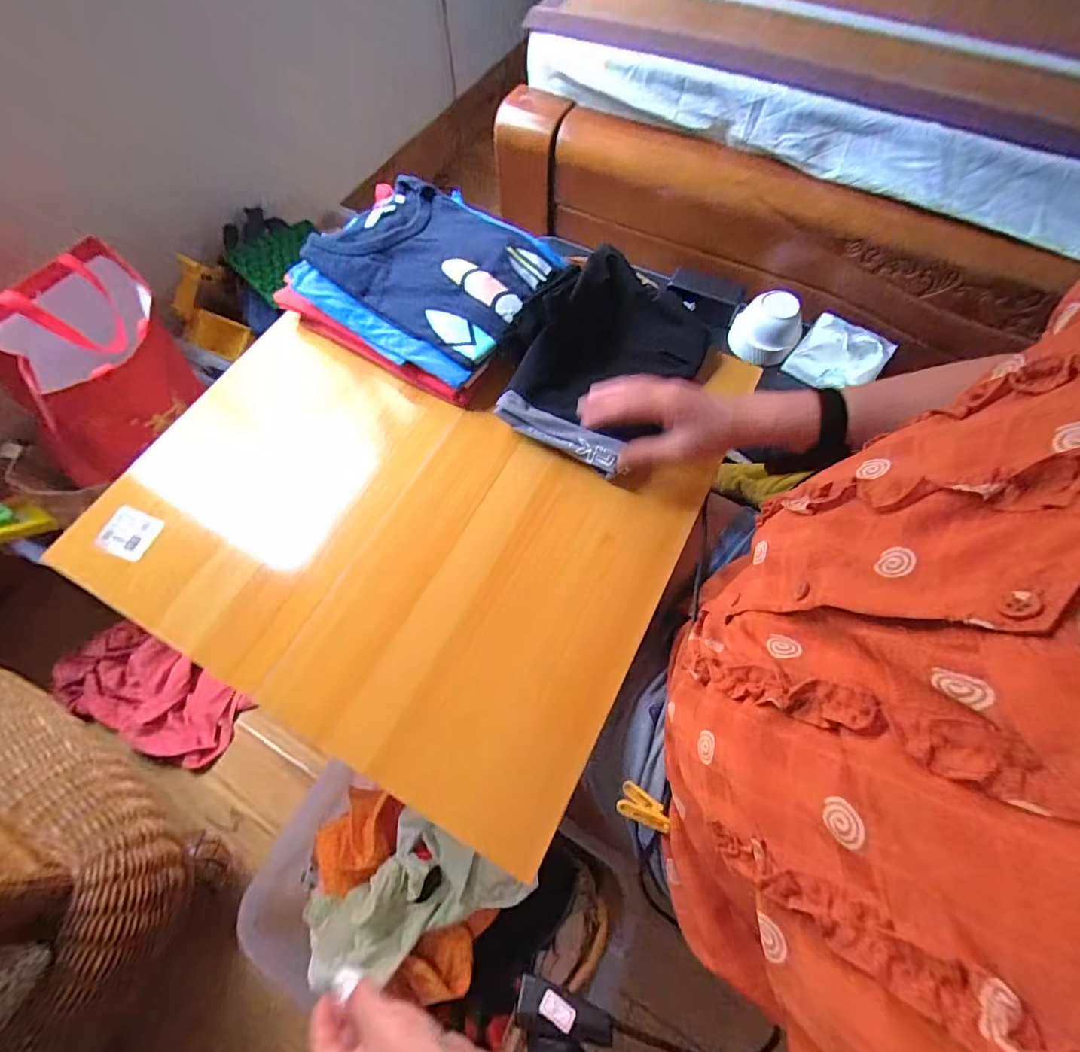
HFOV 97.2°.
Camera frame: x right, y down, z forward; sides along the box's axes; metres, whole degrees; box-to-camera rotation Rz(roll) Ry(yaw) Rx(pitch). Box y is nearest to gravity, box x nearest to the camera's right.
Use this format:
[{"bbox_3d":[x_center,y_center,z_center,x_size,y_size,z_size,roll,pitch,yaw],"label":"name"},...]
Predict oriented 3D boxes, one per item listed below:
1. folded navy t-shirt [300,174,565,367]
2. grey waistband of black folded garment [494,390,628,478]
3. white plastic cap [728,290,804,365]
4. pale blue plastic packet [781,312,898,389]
[{"bbox_3d":[-0.119,-0.326,0.588,0.265,0.032,0.198,35,70,14],"label":"folded navy t-shirt"},{"bbox_3d":[0.019,-0.105,0.524,0.148,0.023,0.032,28,69,12],"label":"grey waistband of black folded garment"},{"bbox_3d":[0.387,-0.345,0.822,0.104,0.066,0.103,4,66,2],"label":"white plastic cap"},{"bbox_3d":[0.497,-0.280,0.796,0.127,0.022,0.111,37,106,14],"label":"pale blue plastic packet"}]

